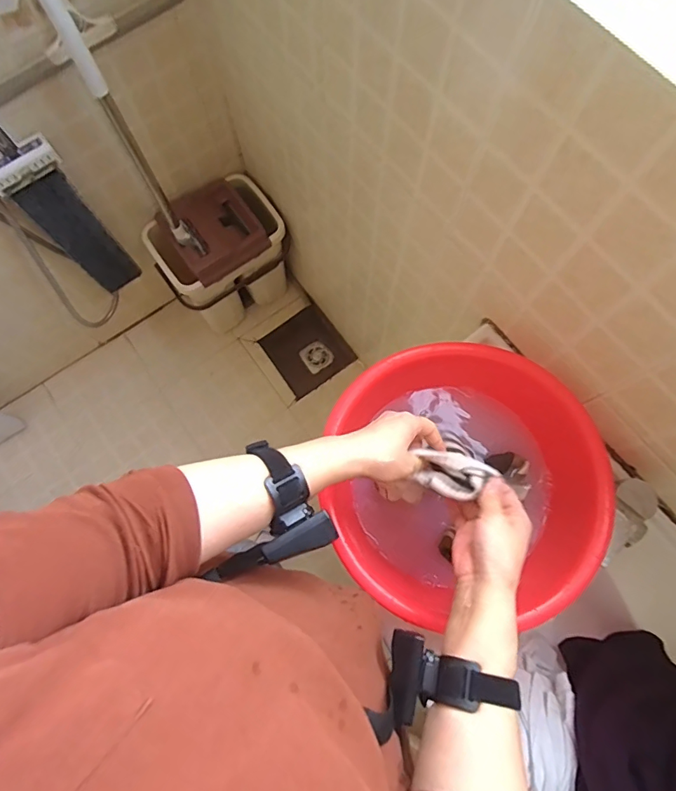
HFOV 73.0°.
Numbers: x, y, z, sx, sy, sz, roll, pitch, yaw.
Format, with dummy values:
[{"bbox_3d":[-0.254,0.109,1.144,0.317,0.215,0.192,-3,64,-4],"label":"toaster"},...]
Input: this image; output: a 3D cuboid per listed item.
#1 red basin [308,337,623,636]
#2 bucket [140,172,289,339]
[{"bbox_3d":[0.153,0.107,0.600,0.337,0.104,0.331,0,75,0],"label":"red basin"},{"bbox_3d":[-0.329,-0.392,1.356,0.343,0.372,0.221,-33,77,-8],"label":"bucket"}]

